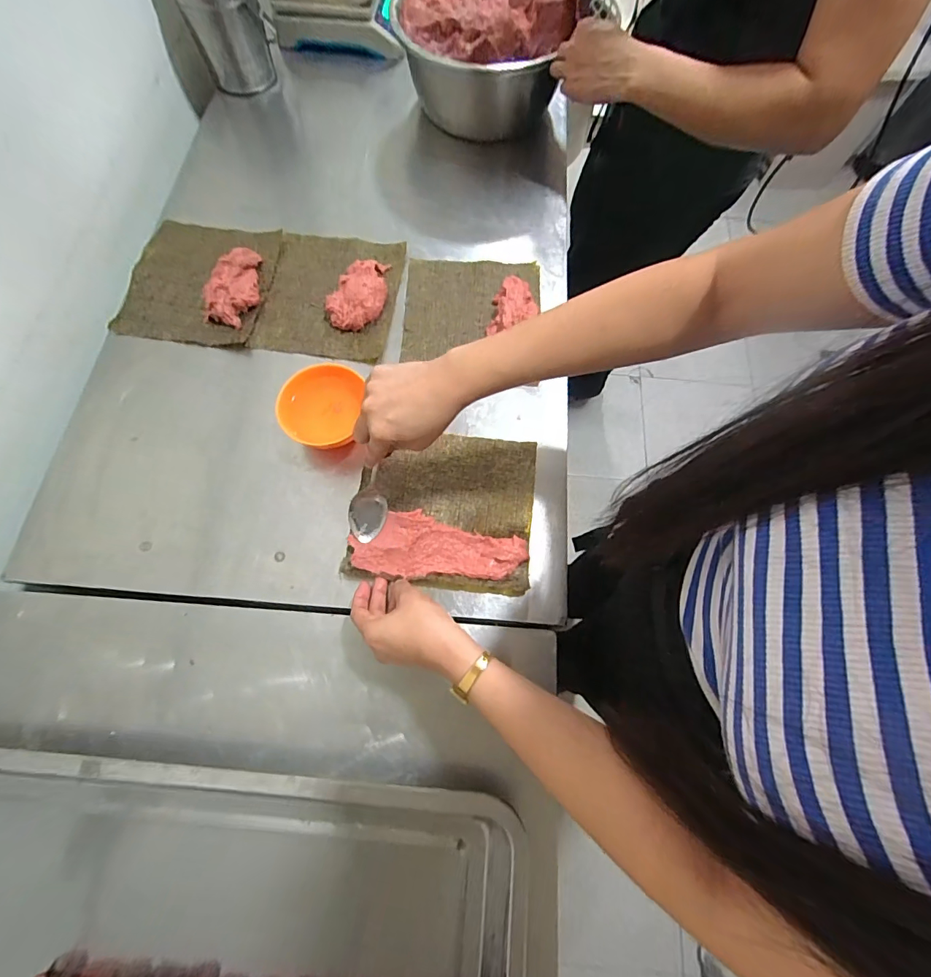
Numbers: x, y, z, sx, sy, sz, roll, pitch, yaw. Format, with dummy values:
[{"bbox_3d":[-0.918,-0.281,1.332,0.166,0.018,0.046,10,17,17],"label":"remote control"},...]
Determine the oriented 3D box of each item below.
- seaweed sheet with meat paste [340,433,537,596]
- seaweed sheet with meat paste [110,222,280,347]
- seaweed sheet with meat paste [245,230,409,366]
[{"bbox_3d":[-0.023,0.018,0.491,0.194,0.023,0.181,6,70,1],"label":"seaweed sheet with meat paste"},{"bbox_3d":[-0.366,-0.292,0.592,0.182,0.033,0.203,7,70,2],"label":"seaweed sheet with meat paste"},{"bbox_3d":[-0.184,-0.274,0.590,0.174,0.024,0.206,9,70,2],"label":"seaweed sheet with meat paste"}]

